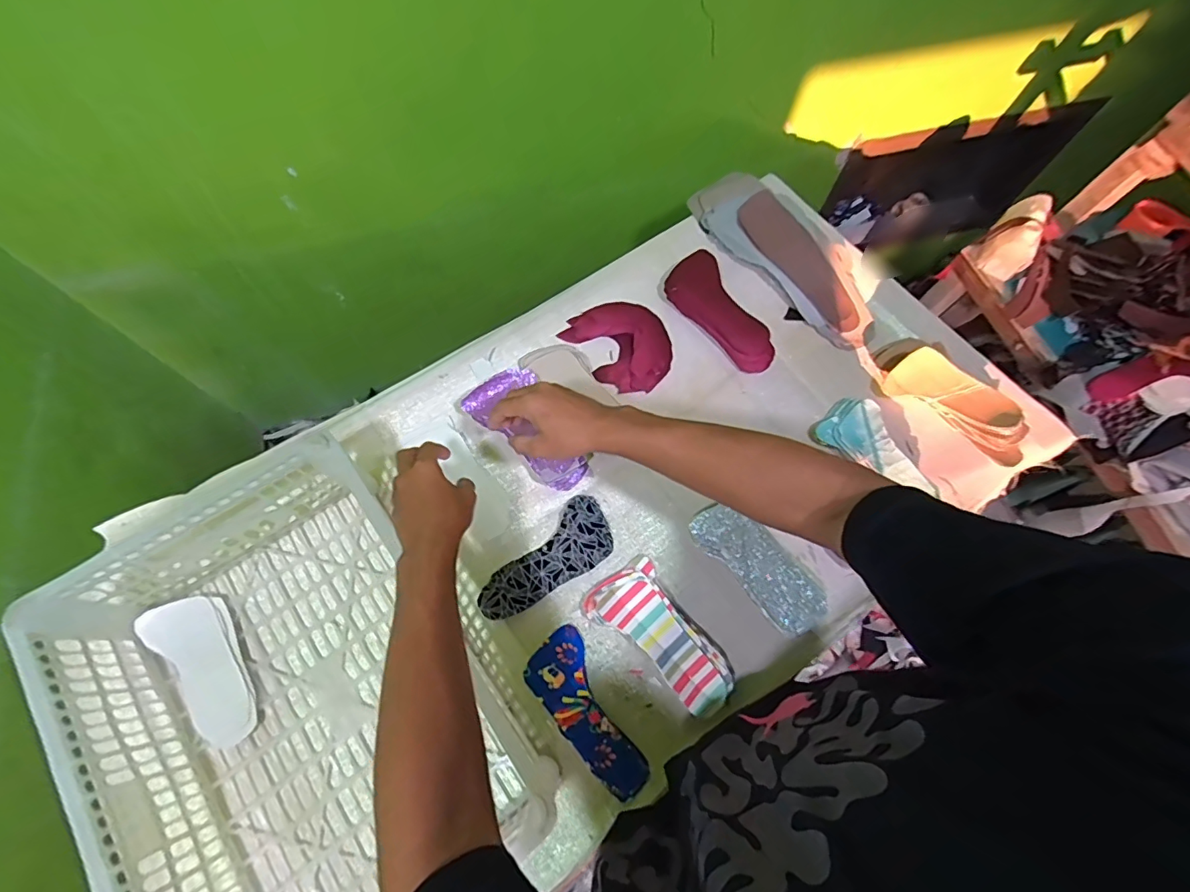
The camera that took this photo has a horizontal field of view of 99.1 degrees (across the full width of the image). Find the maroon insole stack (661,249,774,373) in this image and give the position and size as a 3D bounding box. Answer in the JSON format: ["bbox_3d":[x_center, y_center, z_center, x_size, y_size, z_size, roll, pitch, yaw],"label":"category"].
[{"bbox_3d":[0.184,-0.197,0.756,0.088,0.033,0.209,-29,74,-12],"label":"maroon insole stack"}]

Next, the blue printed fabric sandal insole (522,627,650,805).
[{"bbox_3d":[-0.006,0.299,0.570,0.072,0.008,0.179,-35,75,-14],"label":"blue printed fabric sandal insole"}]

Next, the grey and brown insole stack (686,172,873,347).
[{"bbox_3d":[0.299,-0.307,0.794,0.123,0.040,0.355,-39,74,-16],"label":"grey and brown insole stack"}]

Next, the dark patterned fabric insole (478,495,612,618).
[{"bbox_3d":[-0.060,0.141,0.628,0.183,0.015,0.080,-35,75,-14],"label":"dark patterned fabric insole"}]

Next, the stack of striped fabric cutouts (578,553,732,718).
[{"bbox_3d":[0.076,0.221,0.585,0.095,0.040,0.179,-36,75,-14],"label":"stack of striped fabric cutouts"}]

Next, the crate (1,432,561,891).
[{"bbox_3d":[-0.294,0.253,0.504,0.322,0.137,0.456,-33,75,-13],"label":"crate"}]

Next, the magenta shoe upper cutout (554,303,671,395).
[{"bbox_3d":[0.045,-0.152,0.743,0.127,0.013,0.154,-33,75,-13],"label":"magenta shoe upper cutout"}]

